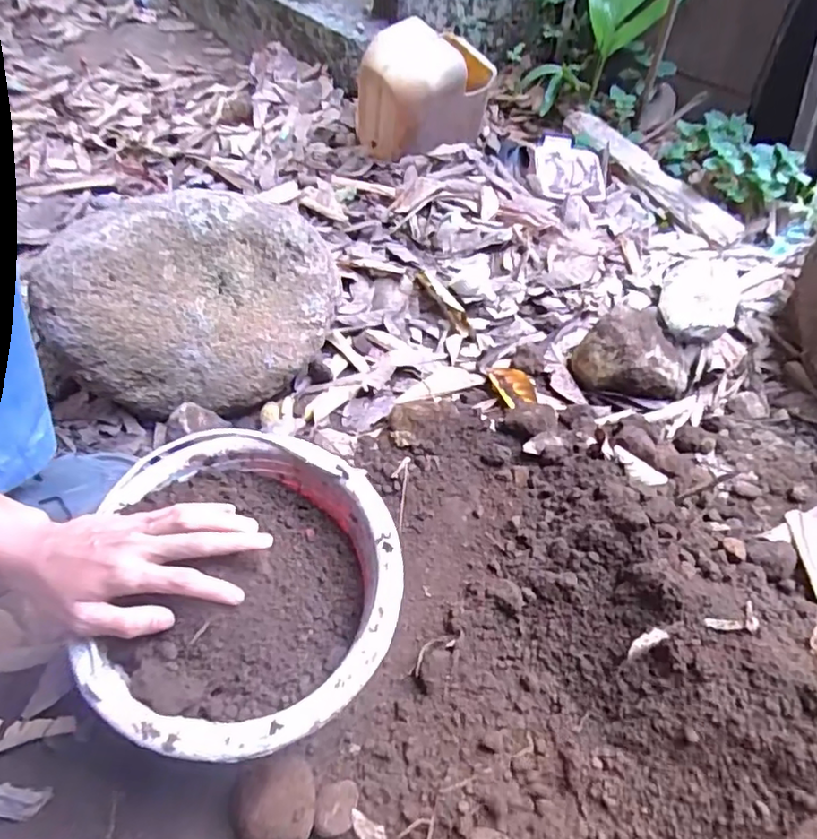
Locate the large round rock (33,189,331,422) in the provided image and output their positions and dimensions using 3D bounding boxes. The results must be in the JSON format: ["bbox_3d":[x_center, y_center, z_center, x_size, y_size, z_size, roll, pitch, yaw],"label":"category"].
[{"bbox_3d":[-0.236,-0.141,0.695,0.295,0.185,0.190,-5,52,-5],"label":"large round rock"}]

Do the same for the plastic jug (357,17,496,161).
[{"bbox_3d":[0.025,-0.559,1.018,0.222,0.162,0.175,3,52,1],"label":"plastic jug"}]

